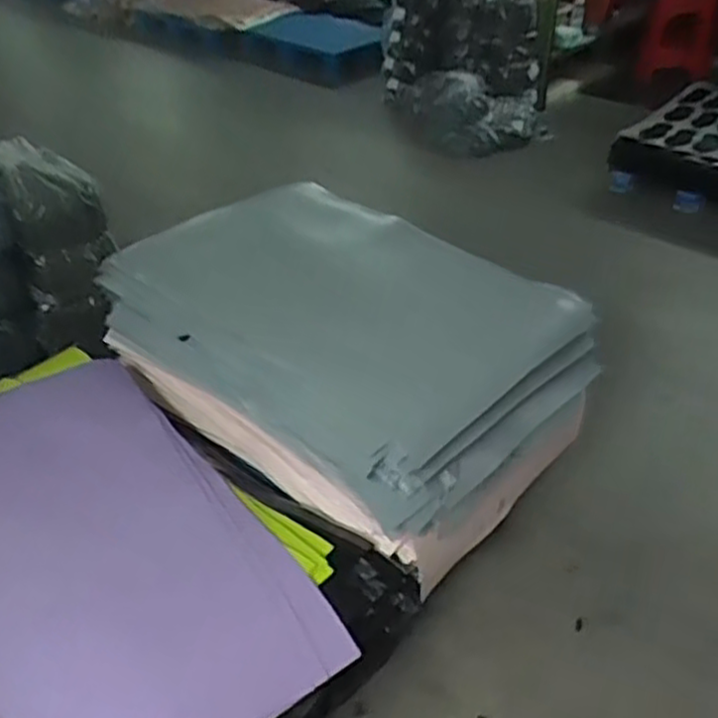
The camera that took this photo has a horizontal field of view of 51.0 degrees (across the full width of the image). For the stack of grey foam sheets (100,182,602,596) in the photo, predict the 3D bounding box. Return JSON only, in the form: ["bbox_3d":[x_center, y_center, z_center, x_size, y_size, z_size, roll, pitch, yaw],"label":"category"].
[{"bbox_3d":[-0.050,-0.010,1.556,0.861,0.465,0.548,28,46,31],"label":"stack of grey foam sheets"}]

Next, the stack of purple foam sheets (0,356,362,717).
[{"bbox_3d":[-0.483,0.300,1.225,0.563,0.139,0.859,-26,45,-29],"label":"stack of purple foam sheets"}]

